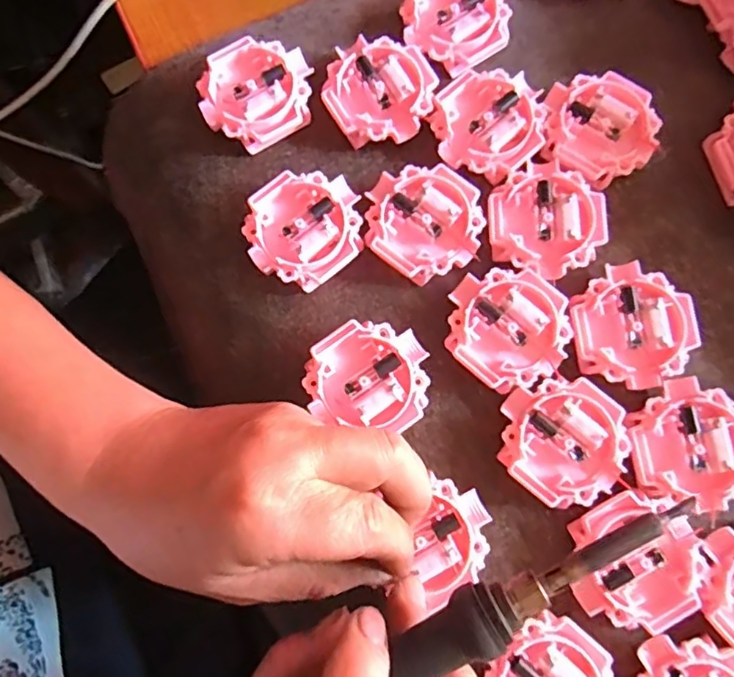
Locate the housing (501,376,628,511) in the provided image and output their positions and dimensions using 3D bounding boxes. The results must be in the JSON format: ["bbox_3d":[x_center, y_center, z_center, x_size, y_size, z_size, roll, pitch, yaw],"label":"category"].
[{"bbox_3d":[0.085,0.044,0.255,0.054,0.015,0.051,0,79,1],"label":"housing"}]

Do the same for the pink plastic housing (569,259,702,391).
[{"bbox_3d":[0.118,-0.004,0.264,0.052,0.017,0.052,0,79,1],"label":"pink plastic housing"}]

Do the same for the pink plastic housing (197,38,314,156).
[{"bbox_3d":[-0.054,-0.120,0.287,0.054,0.015,0.049,-28,80,-4],"label":"pink plastic housing"}]

